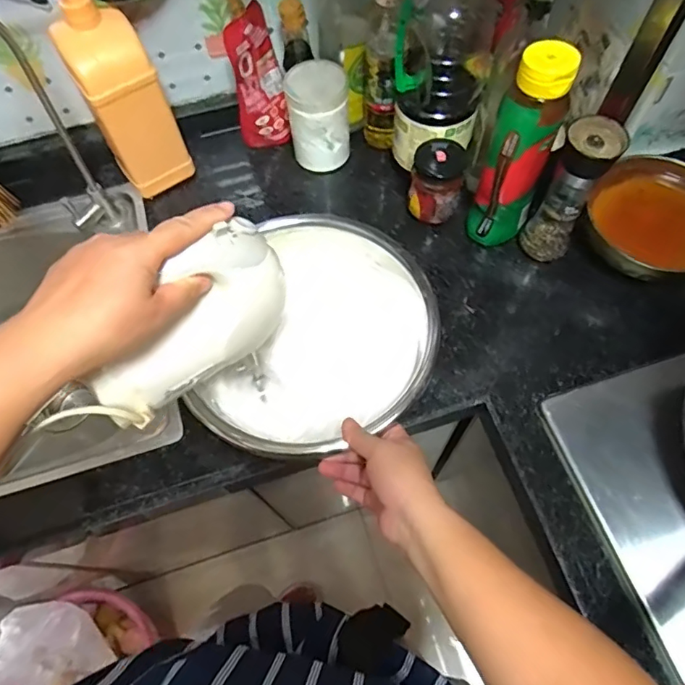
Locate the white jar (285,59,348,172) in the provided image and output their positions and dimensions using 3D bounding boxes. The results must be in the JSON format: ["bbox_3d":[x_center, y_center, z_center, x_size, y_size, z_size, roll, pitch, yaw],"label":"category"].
[{"bbox_3d":[-0.032,-0.317,0.717,0.077,0.112,0.096,-3,64,0],"label":"white jar"}]

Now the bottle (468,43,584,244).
[{"bbox_3d":[0.198,-0.205,0.587,0.067,0.238,0.063,22,67,12],"label":"bottle"}]

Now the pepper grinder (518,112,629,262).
[{"bbox_3d":[0.264,-0.171,0.603,0.056,0.172,0.071,28,68,15],"label":"pepper grinder"}]

